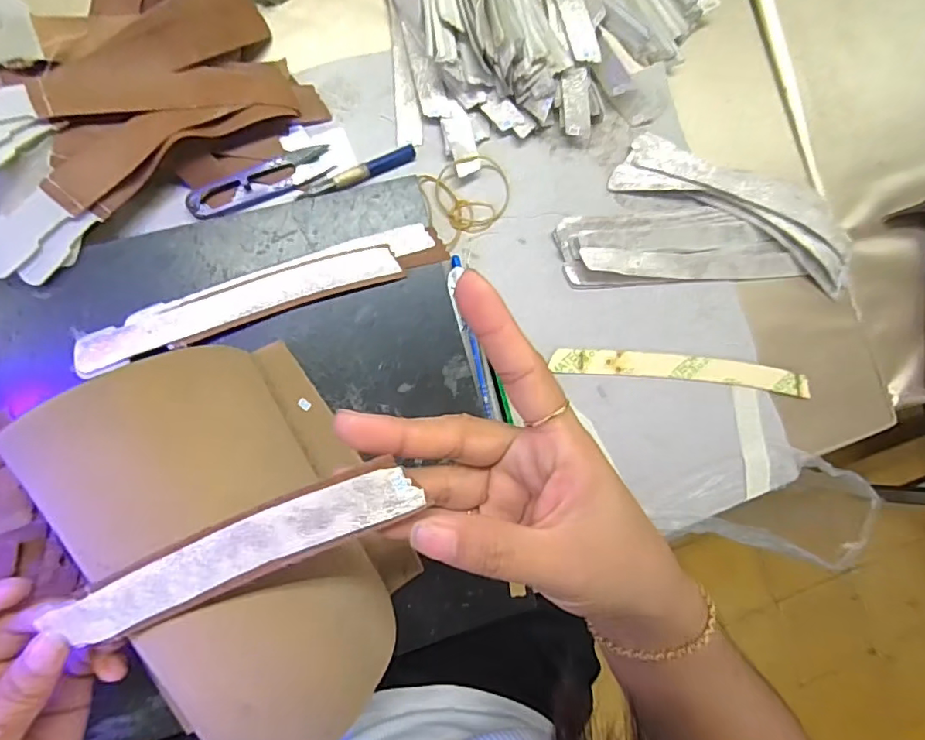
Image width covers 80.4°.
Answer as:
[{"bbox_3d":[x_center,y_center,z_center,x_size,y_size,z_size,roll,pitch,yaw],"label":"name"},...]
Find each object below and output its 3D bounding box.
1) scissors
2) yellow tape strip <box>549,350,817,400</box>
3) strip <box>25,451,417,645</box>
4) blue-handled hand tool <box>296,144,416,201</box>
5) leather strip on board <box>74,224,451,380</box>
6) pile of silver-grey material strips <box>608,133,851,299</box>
[{"bbox_3d":[-0.136,-0.127,0.373,0.098,0.006,0.026,-24,92,-10],"label":"scissors"},{"bbox_3d":[0.167,0.000,0.415,0.200,0.004,0.022,6,86,-6],"label":"yellow tape strip"},{"bbox_3d":[-0.089,0.070,0.208,0.150,0.007,0.025,-24,92,7],"label":"strip"},{"bbox_3d":[-0.072,-0.136,0.382,0.087,0.006,0.011,-29,93,-9],"label":"blue-handled hand tool"},{"bbox_3d":[-0.123,-0.050,0.348,0.229,0.006,0.036,-20,80,-11],"label":"leather strip on board"},{"bbox_3d":[0.214,-0.124,0.415,0.200,0.023,0.056,21,85,-8],"label":"pile of silver-grey material strips"}]

